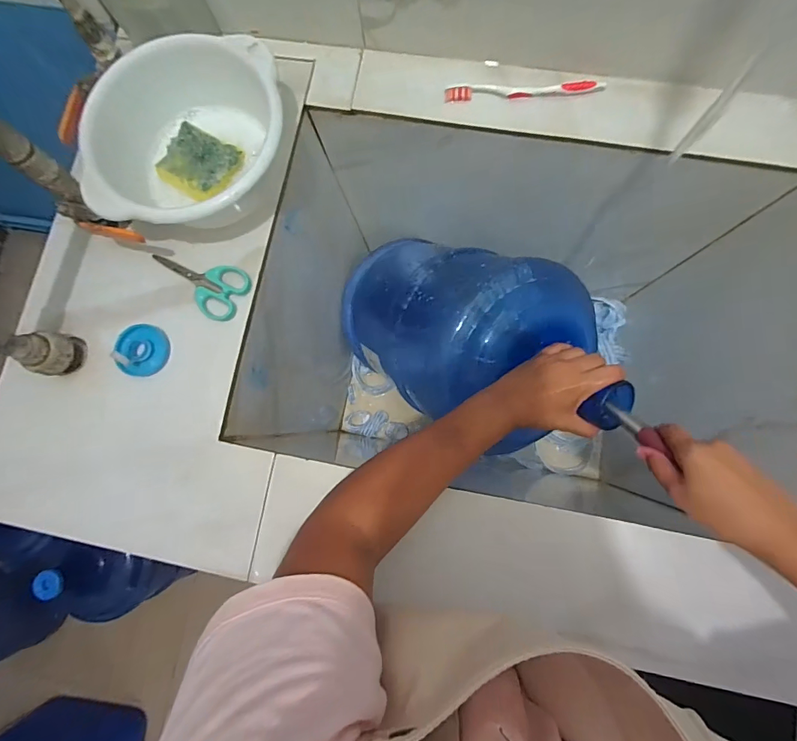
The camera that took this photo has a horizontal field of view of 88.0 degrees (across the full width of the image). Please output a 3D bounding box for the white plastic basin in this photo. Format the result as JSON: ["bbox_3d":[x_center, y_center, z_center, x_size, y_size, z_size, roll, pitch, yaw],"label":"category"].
[{"bbox_3d":[-0.219,-0.252,0.452,0.200,0.082,0.212,-1,81,4],"label":"white plastic basin"}]

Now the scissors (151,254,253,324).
[{"bbox_3d":[-0.227,-0.103,0.467,0.117,0.008,0.062,26,83,7],"label":"scissors"}]

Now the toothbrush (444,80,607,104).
[{"bbox_3d":[0.145,-0.327,0.478,0.178,0.009,0.020,1,81,4],"label":"toothbrush"}]

